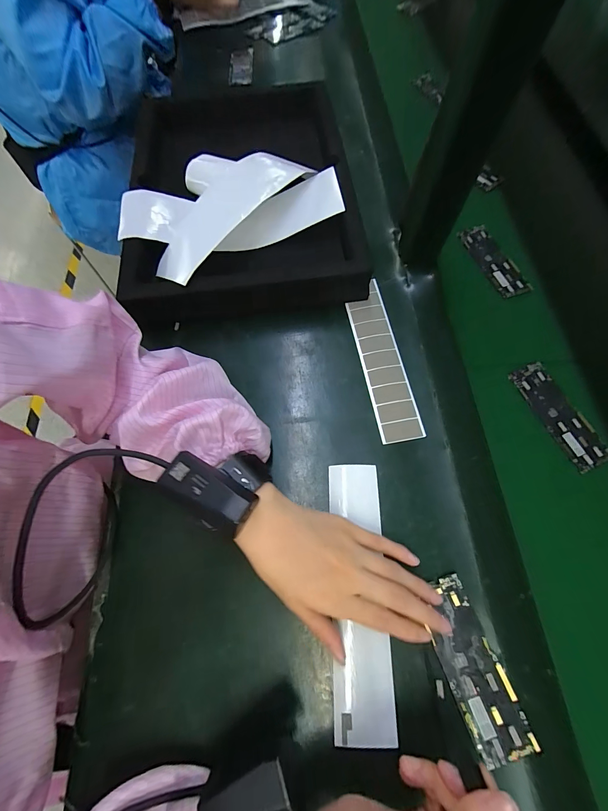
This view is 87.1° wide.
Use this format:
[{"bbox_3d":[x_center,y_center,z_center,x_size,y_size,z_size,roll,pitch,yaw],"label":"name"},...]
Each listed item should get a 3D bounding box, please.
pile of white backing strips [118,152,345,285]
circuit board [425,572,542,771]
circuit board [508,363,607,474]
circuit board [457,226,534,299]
[{"bbox_3d":[-0.098,-0.274,0.437,0.276,0.059,0.162,-18,68,-5],"label":"pile of white backing strips"},{"bbox_3d":[0.138,0.211,0.263,0.047,0.006,0.123,-13,67,-3],"label":"circuit board"},{"bbox_3d":[0.278,0.010,0.349,0.044,0.009,0.122,-25,69,-8],"label":"circuit board"},{"bbox_3d":[0.256,-0.194,0.429,0.045,0.012,0.118,-22,68,-7],"label":"circuit board"}]

